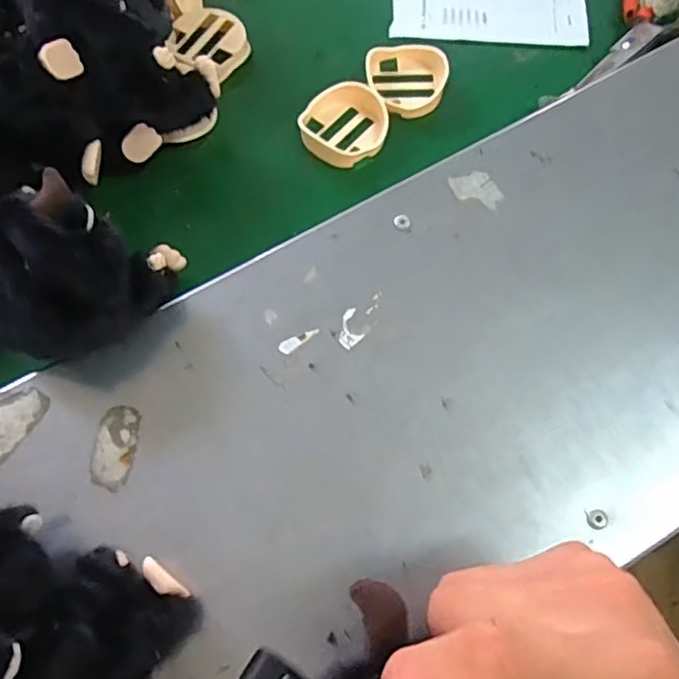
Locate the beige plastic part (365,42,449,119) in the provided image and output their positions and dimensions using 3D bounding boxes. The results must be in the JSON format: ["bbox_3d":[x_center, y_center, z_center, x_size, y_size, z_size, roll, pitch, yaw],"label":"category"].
[{"bbox_3d":[0.045,-0.182,0.431,0.055,0.018,0.056,-1,68,2],"label":"beige plastic part"}]

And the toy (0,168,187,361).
[{"bbox_3d":[-0.141,-0.037,0.332,0.095,0.064,0.082,-39,71,-13],"label":"toy"}]

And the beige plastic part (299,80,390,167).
[{"bbox_3d":[0.003,-0.144,0.417,0.054,0.019,0.051,-24,69,-8],"label":"beige plastic part"}]

